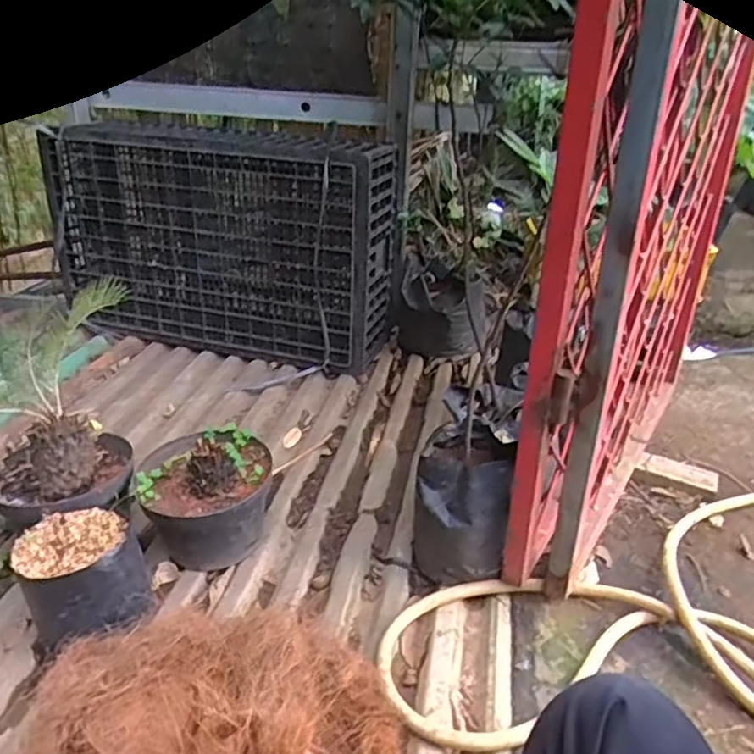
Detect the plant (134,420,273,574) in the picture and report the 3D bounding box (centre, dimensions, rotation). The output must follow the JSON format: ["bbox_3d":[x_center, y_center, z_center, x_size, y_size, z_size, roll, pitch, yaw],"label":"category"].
[{"bbox_3d":[-0.282,0.204,1.086,0.211,0.185,0.197,-5,28,-12],"label":"plant"}]

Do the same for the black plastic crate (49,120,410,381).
[{"bbox_3d":[-0.404,-0.357,1.755,0.892,0.560,0.290,11,26,12],"label":"black plastic crate"}]

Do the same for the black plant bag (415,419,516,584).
[{"bbox_3d":[0.136,0.199,1.038,0.142,0.205,0.159,9,26,7],"label":"black plant bag"}]

